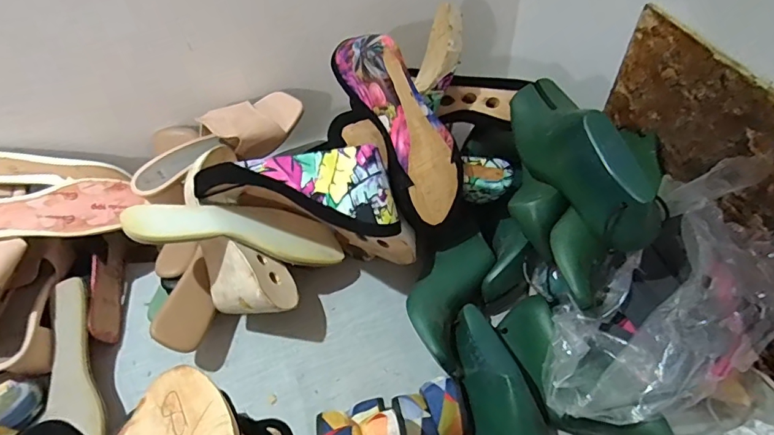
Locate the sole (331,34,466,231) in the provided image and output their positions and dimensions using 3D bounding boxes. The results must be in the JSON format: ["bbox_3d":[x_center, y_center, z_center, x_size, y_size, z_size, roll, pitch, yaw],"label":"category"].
[{"bbox_3d":[0.015,-0.099,0.517,0.081,0.068,0.225,-30,97,-17],"label":"sole"}]

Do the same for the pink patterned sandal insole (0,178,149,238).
[{"bbox_3d":[-0.429,-0.006,0.569,0.228,0.023,0.085,-12,51,-27],"label":"pink patterned sandal insole"}]

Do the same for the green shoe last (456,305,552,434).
[{"bbox_3d":[0.120,0.195,0.466,0.067,0.059,0.215,-19,67,-10],"label":"green shoe last"}]

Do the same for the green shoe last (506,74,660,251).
[{"bbox_3d":[0.203,-0.074,0.493,0.076,0.104,0.240,-13,53,-5],"label":"green shoe last"}]

